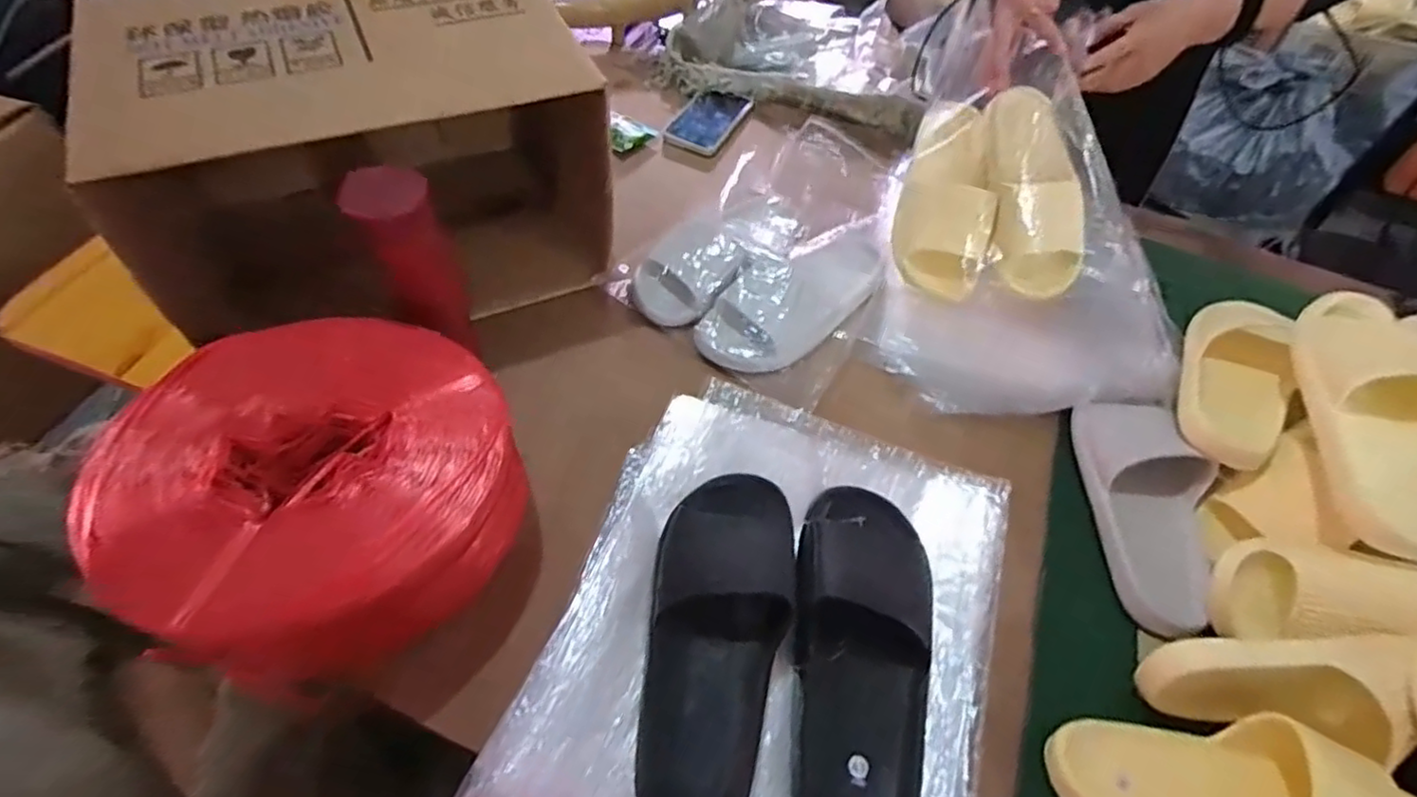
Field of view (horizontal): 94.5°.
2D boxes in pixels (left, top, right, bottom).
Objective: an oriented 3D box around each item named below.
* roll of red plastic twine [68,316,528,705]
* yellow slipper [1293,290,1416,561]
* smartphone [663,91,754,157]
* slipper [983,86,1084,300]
[{"bbox_3d":[-0.296,0.069,0.519,0.250,0.128,0.262,2,56,-3],"label":"roll of red plastic twine"},{"bbox_3d":[0.590,0.007,0.570,0.097,0.060,0.245,9,69,3],"label":"yellow slipper"},{"bbox_3d":[0.000,-0.413,0.980,0.079,0.012,0.153,24,57,12],"label":"smartphone"},{"bbox_3d":[0.376,-0.246,0.767,0.092,0.067,0.244,-3,80,-6],"label":"slipper"}]

